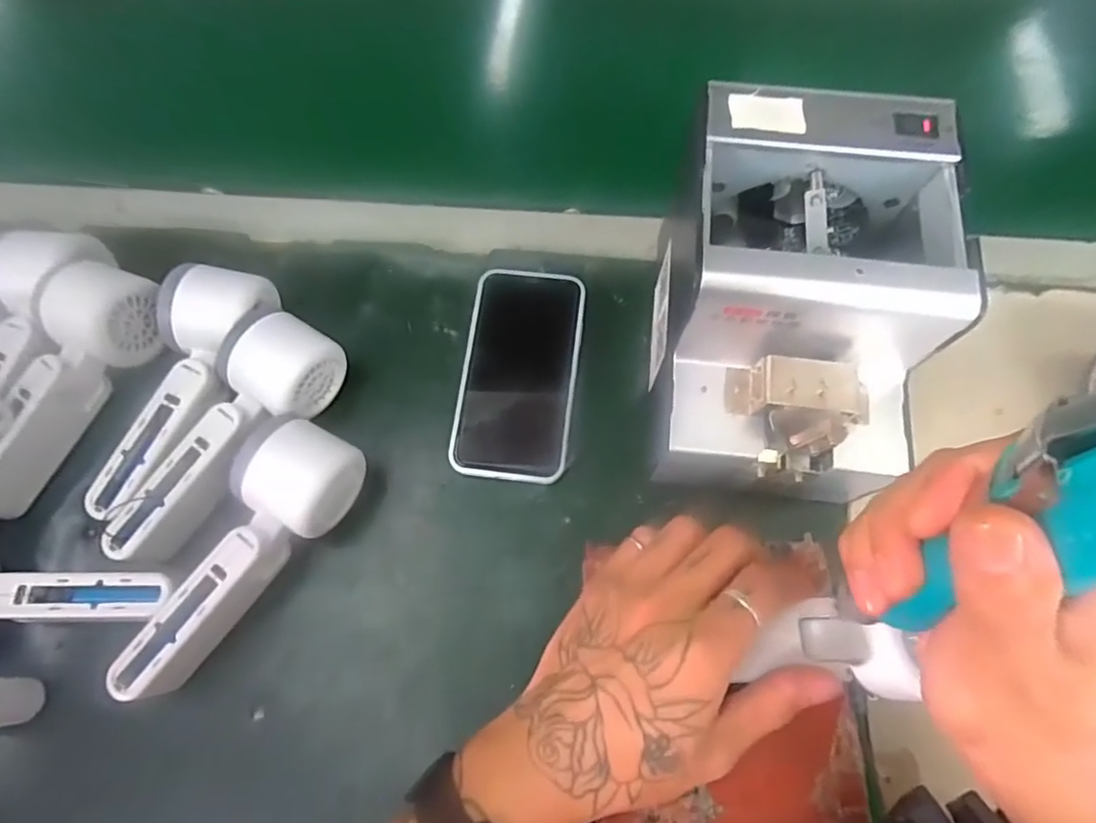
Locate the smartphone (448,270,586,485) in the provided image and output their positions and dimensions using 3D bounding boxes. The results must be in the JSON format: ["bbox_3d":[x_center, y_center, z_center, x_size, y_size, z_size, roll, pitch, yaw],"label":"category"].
[{"bbox_3d":[-0.019,-0.027,0.405,0.075,0.011,0.146,6,69,3],"label":"smartphone"}]

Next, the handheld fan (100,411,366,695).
[{"bbox_3d":[-0.169,0.082,0.342,0.056,0.053,0.165,27,72,10],"label":"handheld fan"}]

